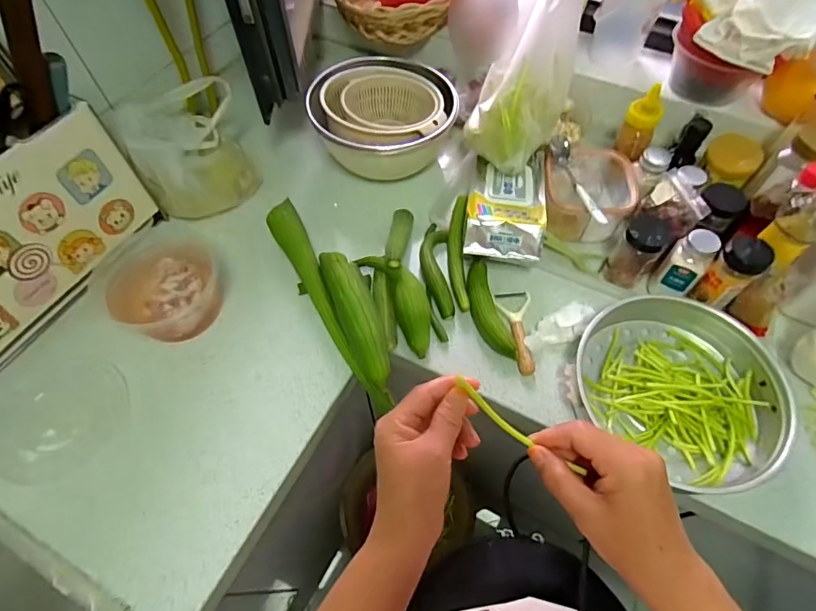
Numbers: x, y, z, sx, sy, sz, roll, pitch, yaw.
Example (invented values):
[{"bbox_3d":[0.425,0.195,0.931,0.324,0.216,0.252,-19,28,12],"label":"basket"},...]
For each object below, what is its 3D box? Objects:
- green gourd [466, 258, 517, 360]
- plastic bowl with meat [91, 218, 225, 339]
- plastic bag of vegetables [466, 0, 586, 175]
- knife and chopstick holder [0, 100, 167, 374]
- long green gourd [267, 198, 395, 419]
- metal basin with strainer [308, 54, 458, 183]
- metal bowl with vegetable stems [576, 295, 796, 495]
[{"bbox_3d":[0.118,0.004,0.692,0.042,0.032,0.163,-13,60,-7],"label":"green gourd"},{"bbox_3d":[-0.368,-0.043,0.705,0.187,0.062,0.174,0,59,1],"label":"plastic bowl with meat"},{"bbox_3d":[0.195,-0.378,0.708,0.126,0.146,0.339,22,101,13],"label":"plastic bag of vegetables"},{"bbox_3d":[-0.525,-0.090,0.619,0.077,0.216,0.347,25,62,15],"label":"knife and chopstick holder"},{"bbox_3d":[-0.133,-0.017,0.692,0.051,0.049,0.371,-24,62,-13],"label":"long green gourd"},{"bbox_3d":[-0.042,-0.333,0.831,0.250,0.109,0.197,-2,59,0],"label":"metal basin with strainer"},{"bbox_3d":[0.354,0.109,0.610,0.259,0.063,0.246,39,67,21],"label":"metal bowl with vegetable stems"}]

